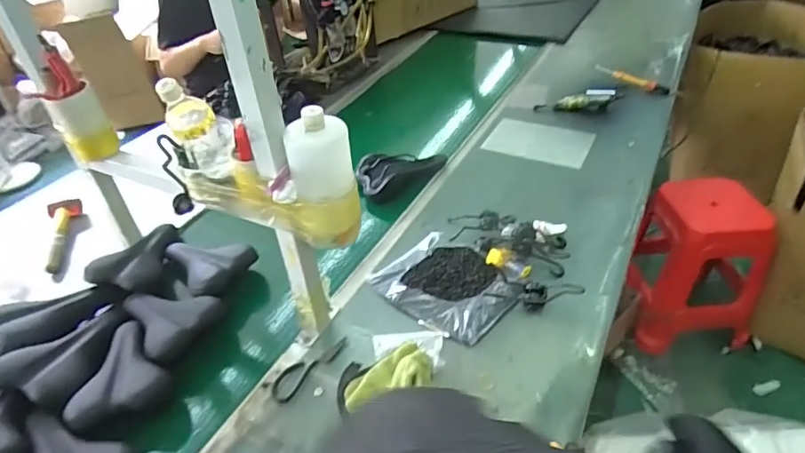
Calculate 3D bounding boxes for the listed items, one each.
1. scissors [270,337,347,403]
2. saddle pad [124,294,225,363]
[{"bbox_3d":[-0.177,0.263,0.958,0.050,0.008,0.167,29,50,30],"label":"scissors"},{"bbox_3d":[-0.491,0.175,1.021,0.224,0.048,0.152,21,46,24],"label":"saddle pad"}]

